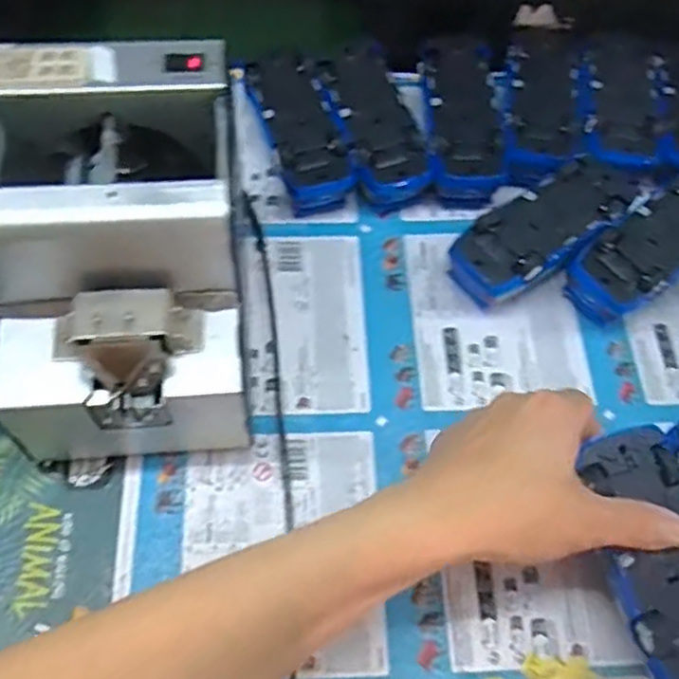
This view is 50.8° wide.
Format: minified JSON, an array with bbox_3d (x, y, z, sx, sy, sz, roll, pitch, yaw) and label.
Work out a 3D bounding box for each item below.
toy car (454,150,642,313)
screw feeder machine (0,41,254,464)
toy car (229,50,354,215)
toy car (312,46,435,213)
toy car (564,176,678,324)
[{"bbox_3d":[0.133,-0.070,0.473,0.135,0.034,0.054,-33,68,-18],"label":"toy car"},{"bbox_3d":[-0.123,-0.039,0.389,0.135,0.150,0.178,-4,62,-5],"label":"screw feeder machine"},{"bbox_3d":[-0.032,-0.145,0.510,0.053,0.043,0.122,-18,64,-12],"label":"toy car"},{"bbox_3d":[0.020,-0.150,0.512,0.053,0.044,0.126,-18,64,-12],"label":"toy car"},{"bbox_3d":[0.206,-0.062,0.472,0.060,0.035,0.134,42,68,18],"label":"toy car"}]

